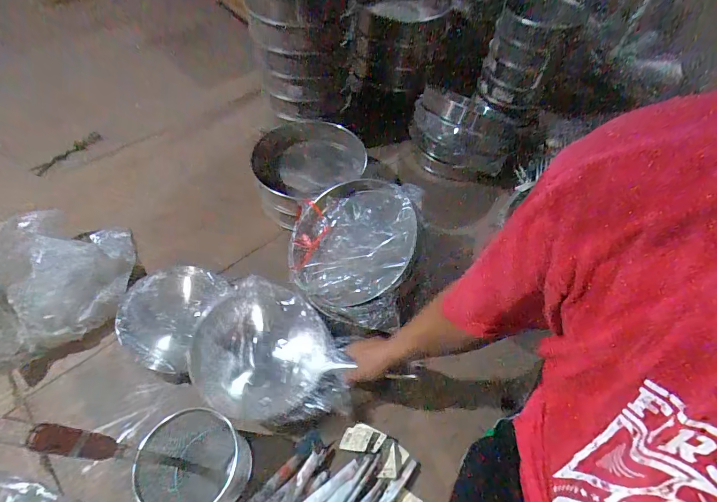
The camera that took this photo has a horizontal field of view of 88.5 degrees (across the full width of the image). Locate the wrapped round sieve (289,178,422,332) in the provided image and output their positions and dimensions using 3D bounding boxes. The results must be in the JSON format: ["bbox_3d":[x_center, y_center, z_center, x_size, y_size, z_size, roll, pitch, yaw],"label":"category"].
[{"bbox_3d":[-0.012,-0.012,0.821,0.295,0.078,0.348,5,64,20],"label":"wrapped round sieve"}]

